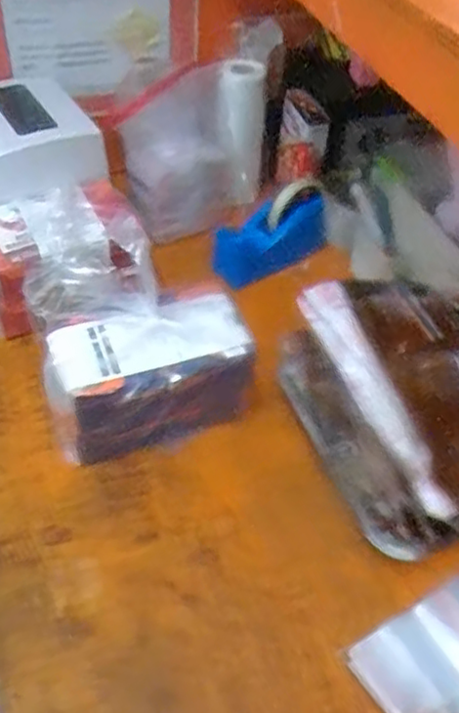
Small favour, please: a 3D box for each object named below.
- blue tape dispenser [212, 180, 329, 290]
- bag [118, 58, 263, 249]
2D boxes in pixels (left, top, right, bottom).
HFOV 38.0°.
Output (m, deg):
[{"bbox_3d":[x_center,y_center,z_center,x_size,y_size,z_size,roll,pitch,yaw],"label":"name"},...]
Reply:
[{"bbox_3d":[0.051,-0.165,0.899,0.168,0.108,0.055,-21,52,-22],"label":"blue tape dispenser"},{"bbox_3d":[-0.045,-0.265,0.891,0.207,0.186,0.081,-9,48,-13],"label":"bag"}]

